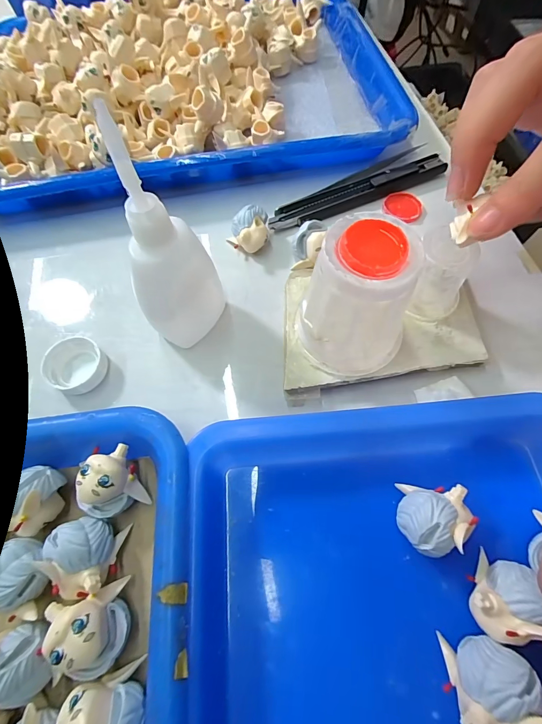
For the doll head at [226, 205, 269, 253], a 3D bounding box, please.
[{"bbox_3d":[-0.014,-0.082,0.214,0.025,0.023,0.020,-9,66,-3],"label":"doll head"}]

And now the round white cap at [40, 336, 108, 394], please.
[{"bbox_3d":[-0.109,0.001,0.187,0.035,0.009,0.030,30,69,14],"label":"round white cap"}]

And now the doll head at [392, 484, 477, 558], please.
[{"bbox_3d":[0.065,0.064,0.139,0.025,0.026,0.026,0,65,1],"label":"doll head"}]

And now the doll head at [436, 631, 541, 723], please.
[{"bbox_3d":[0.075,0.110,0.115,0.024,0.030,0.025,7,66,5],"label":"doll head"}]

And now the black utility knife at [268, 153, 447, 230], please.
[{"bbox_3d":[0.061,-0.120,0.236,0.133,0.008,0.019,-22,67,-8],"label":"black utility knife"}]

